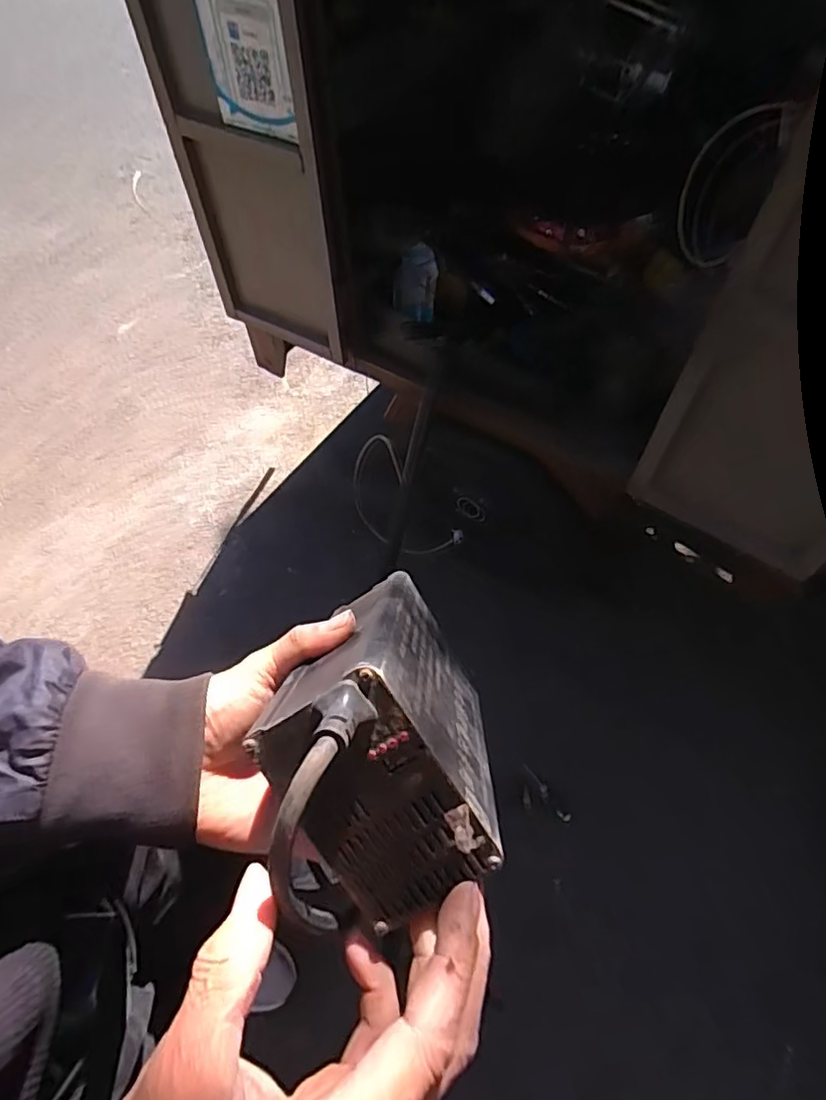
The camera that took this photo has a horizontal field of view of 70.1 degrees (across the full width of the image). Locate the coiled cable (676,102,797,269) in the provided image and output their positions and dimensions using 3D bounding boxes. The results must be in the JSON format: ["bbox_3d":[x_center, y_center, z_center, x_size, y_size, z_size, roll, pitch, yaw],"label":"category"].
[{"bbox_3d":[0.380,-0.435,0.715,0.011,0.158,0.137,-6,29,-21],"label":"coiled cable"}]

